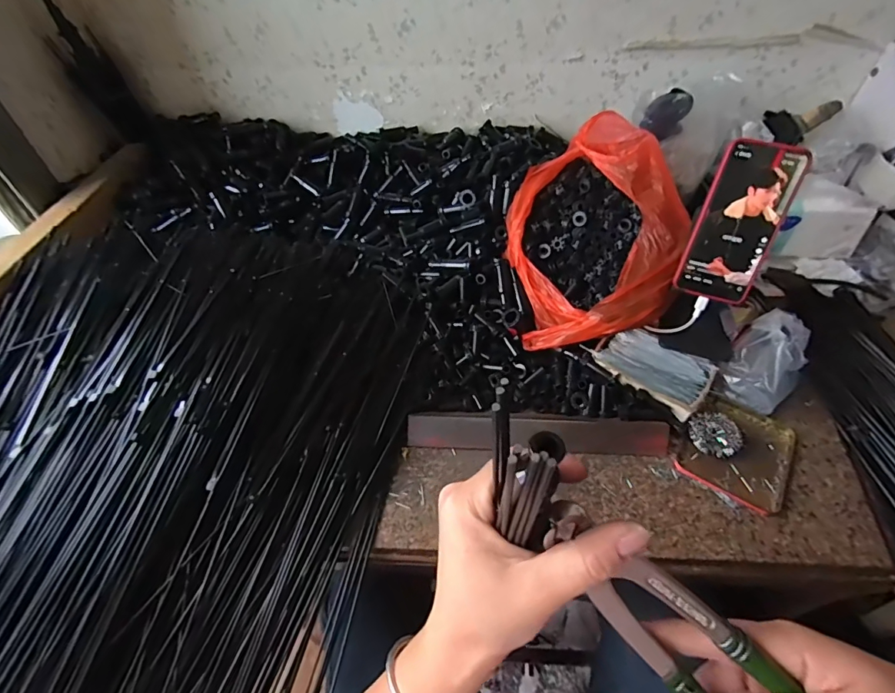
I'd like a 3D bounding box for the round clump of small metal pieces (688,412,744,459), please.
[{"bbox_3d":[0.297,0.098,0.493,0.045,0.021,0.051,-27,51,-20],"label":"round clump of small metal pieces"}]

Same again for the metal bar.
[{"bbox_3d":[0.100,0.096,0.497,0.285,0.034,0.039,-1,47,3],"label":"metal bar"}]

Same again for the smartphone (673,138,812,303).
[{"bbox_3d":[0.312,-0.131,0.477,0.077,0.160,0.010,17,23,12],"label":"smartphone"}]

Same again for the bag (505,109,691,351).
[{"bbox_3d":[0.183,-0.141,0.561,0.203,0.181,0.246,4,47,8],"label":"bag"}]

